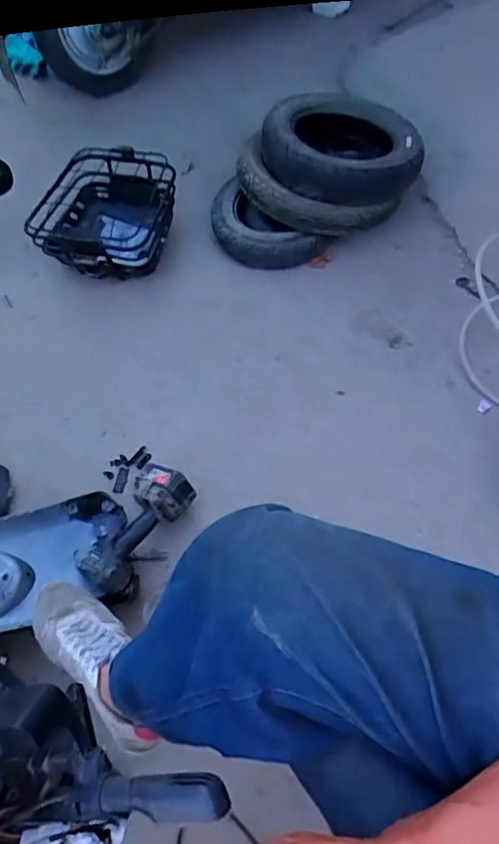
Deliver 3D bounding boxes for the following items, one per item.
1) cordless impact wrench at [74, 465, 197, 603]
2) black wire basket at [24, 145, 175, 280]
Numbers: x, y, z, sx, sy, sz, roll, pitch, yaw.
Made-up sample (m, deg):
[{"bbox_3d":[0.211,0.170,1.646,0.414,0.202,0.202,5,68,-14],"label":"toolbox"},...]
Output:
[{"bbox_3d":[-0.214,0.189,1.031,0.135,0.110,0.239,28,64,17],"label":"cordless impact wrench"},{"bbox_3d":[-0.343,-0.479,1.325,0.290,0.197,0.233,7,60,6],"label":"black wire basket"}]

